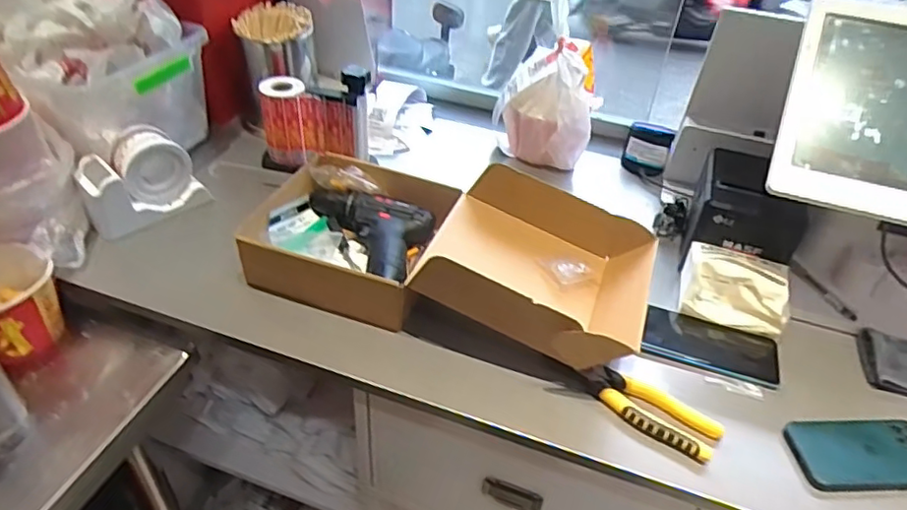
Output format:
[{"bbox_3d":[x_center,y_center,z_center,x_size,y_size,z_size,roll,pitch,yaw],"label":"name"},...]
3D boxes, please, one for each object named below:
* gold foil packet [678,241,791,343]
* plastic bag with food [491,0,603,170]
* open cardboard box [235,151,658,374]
[{"bbox_3d":[0.348,0.041,0.760,0.125,0.057,0.085,19,42,16],"label":"gold foil packet"},{"bbox_3d":[0.159,-0.263,0.990,0.154,0.222,0.112,29,46,26],"label":"plastic bag with food"},{"bbox_3d":[-0.003,-0.012,0.771,0.480,0.105,0.244,17,42,14],"label":"open cardboard box"}]

